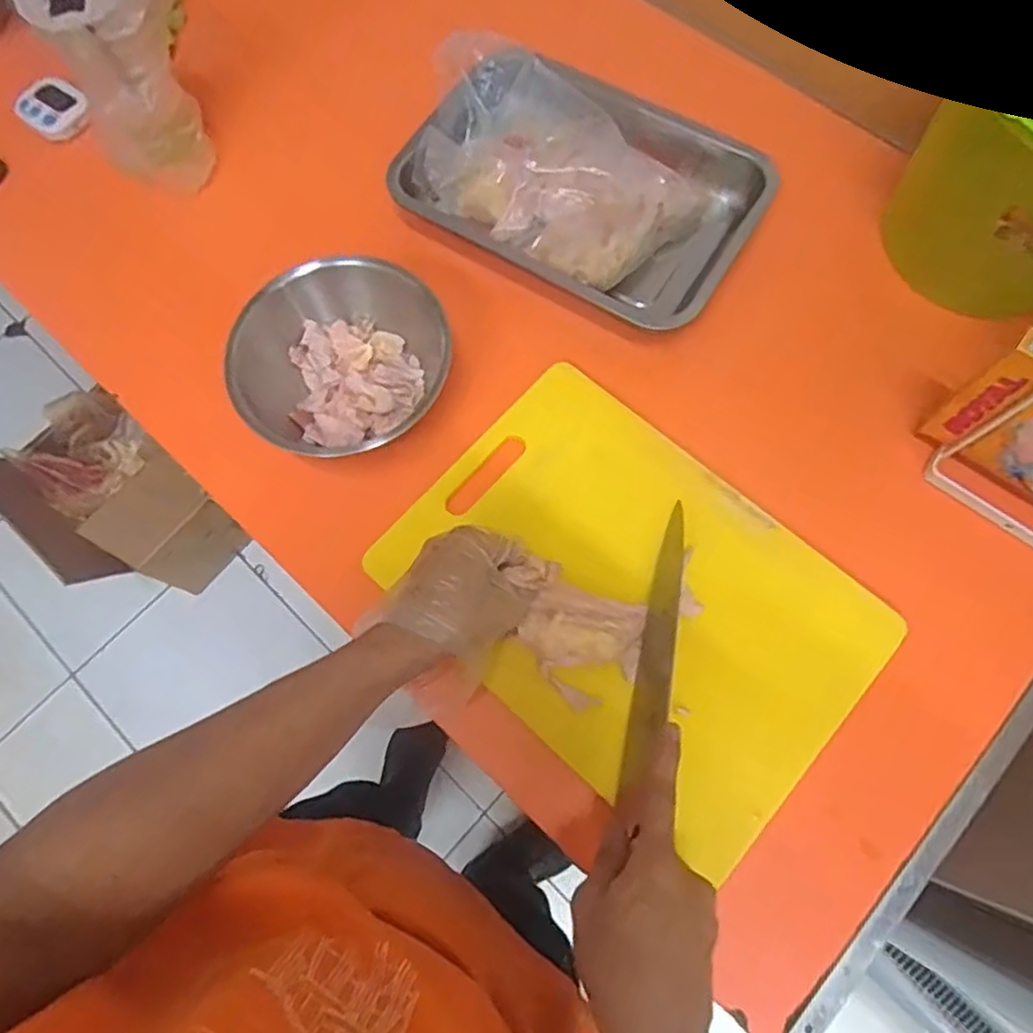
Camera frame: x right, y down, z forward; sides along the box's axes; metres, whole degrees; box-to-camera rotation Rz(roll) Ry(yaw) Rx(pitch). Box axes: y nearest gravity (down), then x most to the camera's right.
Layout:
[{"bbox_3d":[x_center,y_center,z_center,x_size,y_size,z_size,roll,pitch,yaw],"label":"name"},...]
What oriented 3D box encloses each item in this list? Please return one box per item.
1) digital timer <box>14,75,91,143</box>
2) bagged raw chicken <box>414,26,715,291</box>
[{"bbox_3d":[-0.467,-0.415,0.674,0.066,0.022,0.057,29,76,10],"label":"digital timer"},{"bbox_3d":[0.029,-0.320,0.611,0.257,0.055,0.179,41,78,13],"label":"bagged raw chicken"}]

